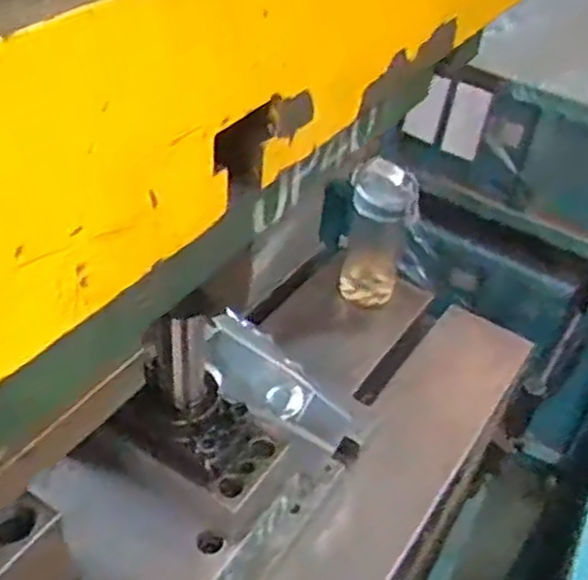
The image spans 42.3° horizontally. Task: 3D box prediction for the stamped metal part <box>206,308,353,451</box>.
[{"bbox_3d":[-0.021,0.091,0.753,0.182,0.048,0.077,34,48,29],"label":"stamped metal part"}]

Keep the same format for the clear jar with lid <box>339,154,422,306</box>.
[{"bbox_3d":[0.100,-0.069,0.914,0.075,0.190,0.069,6,41,1],"label":"clear jar with lid"}]

